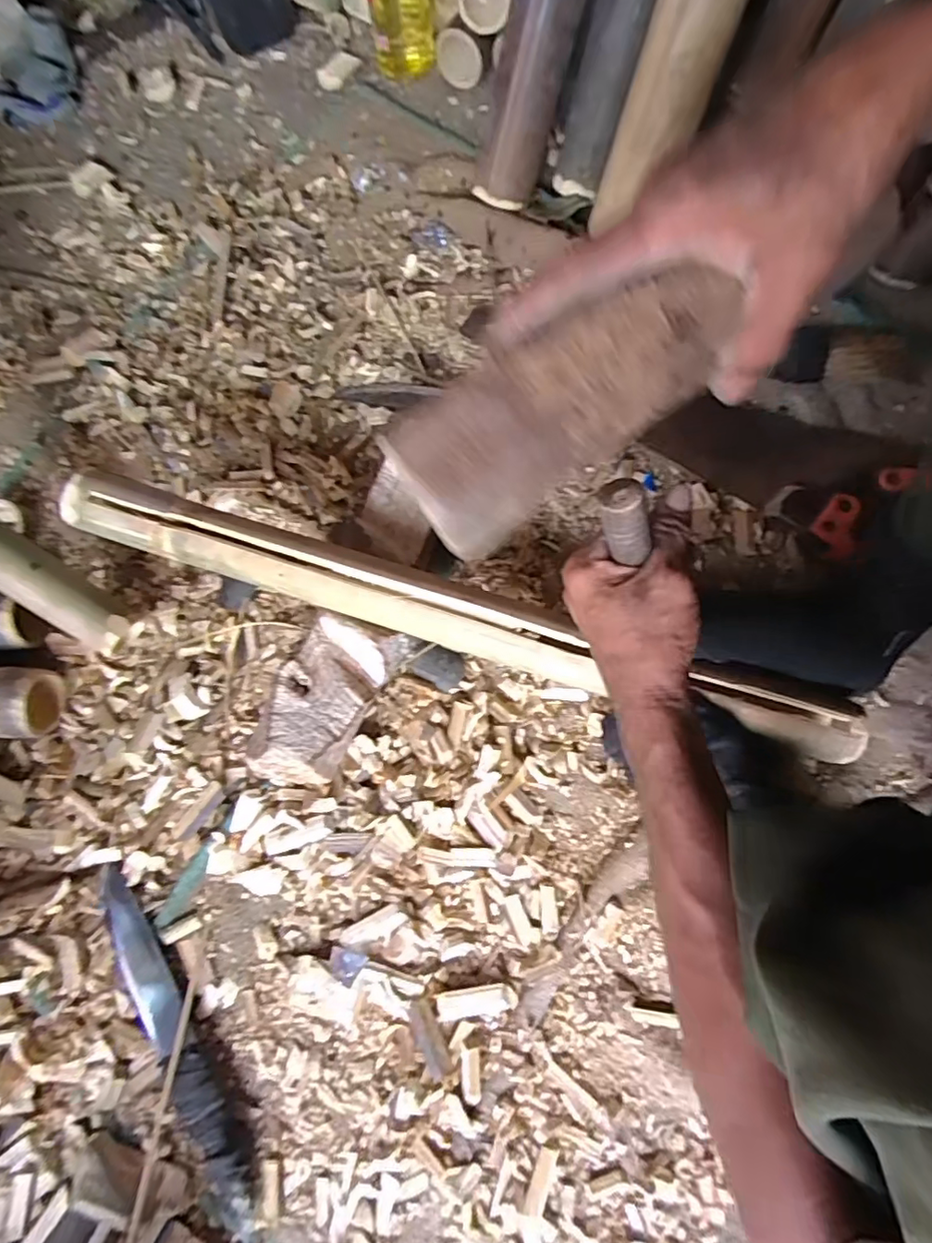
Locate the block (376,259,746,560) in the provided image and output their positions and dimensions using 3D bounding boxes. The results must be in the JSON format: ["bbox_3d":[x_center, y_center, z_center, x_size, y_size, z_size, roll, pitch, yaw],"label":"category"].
[{"bbox_3d":[0.044,-0.097,0.258,0.157,0.033,0.063,-33,78,0],"label":"block"}]

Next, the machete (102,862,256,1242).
[{"bbox_3d":[-0.230,0.326,0.454,0.047,0.020,0.278,-28,77,-6],"label":"machete"}]

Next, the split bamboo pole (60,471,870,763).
[{"bbox_3d":[-0.001,0.001,0.469,0.642,0.033,0.046,17,77,0],"label":"split bamboo pole"}]

